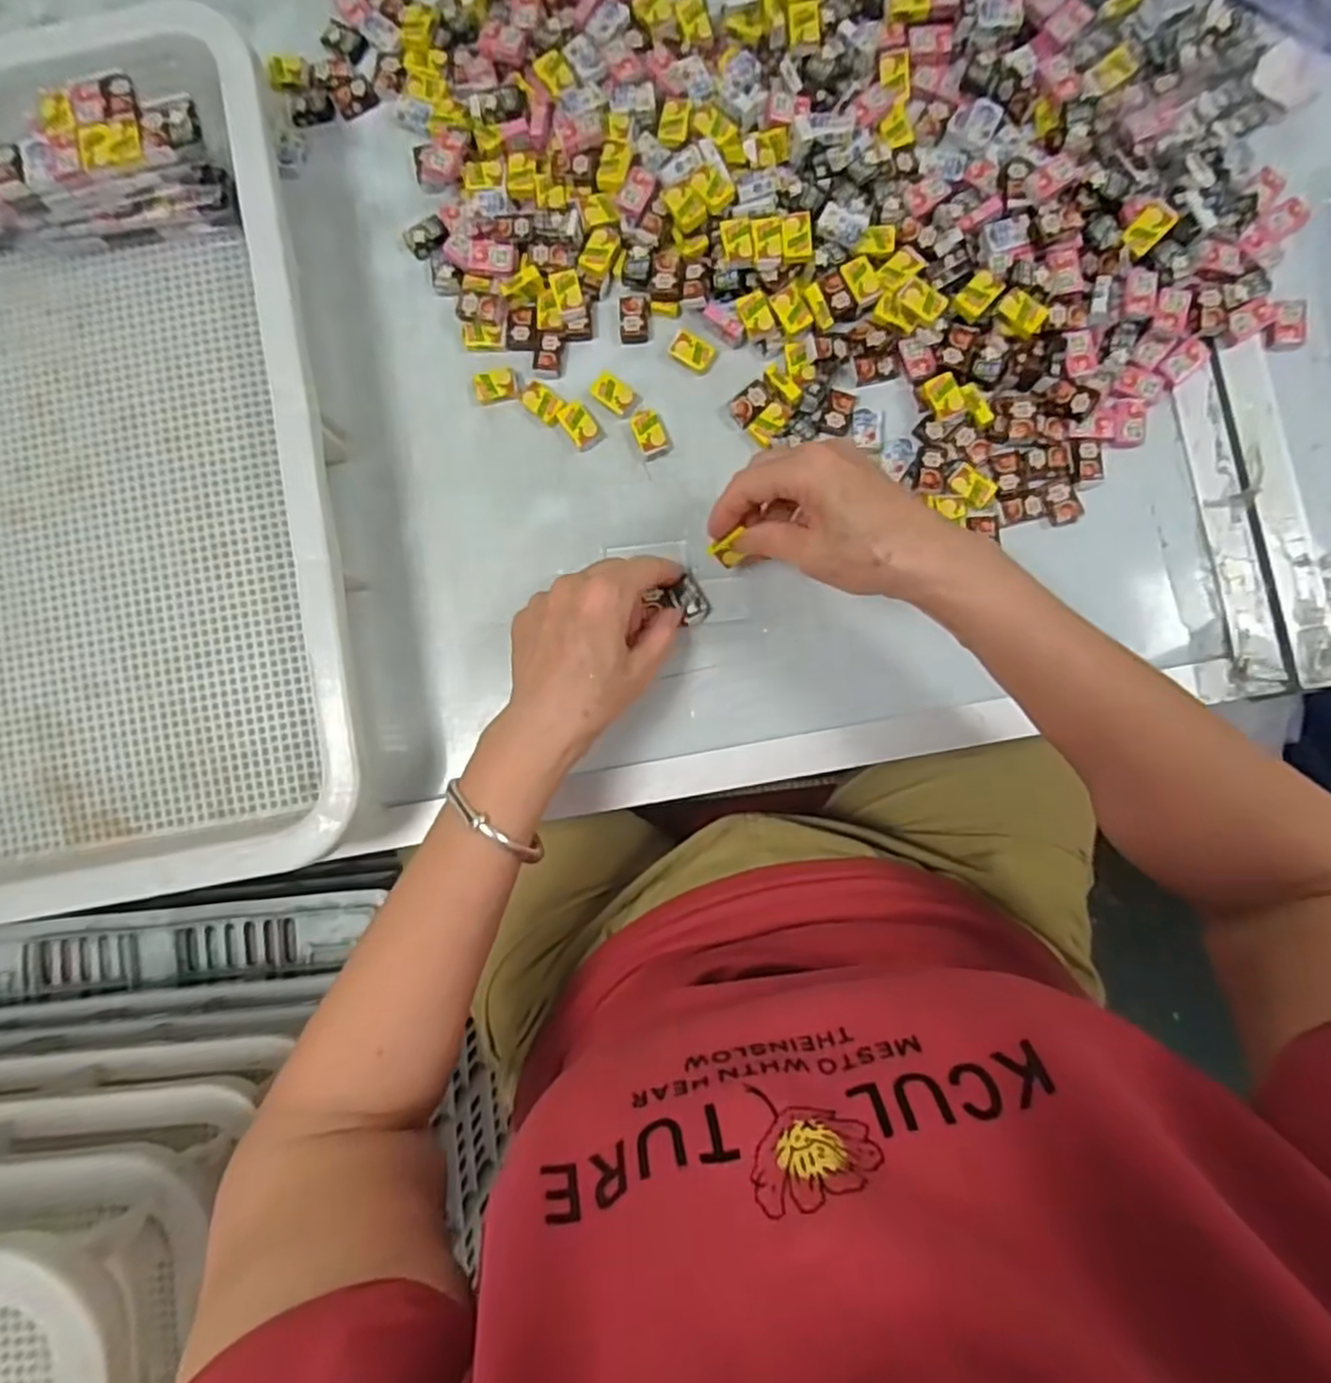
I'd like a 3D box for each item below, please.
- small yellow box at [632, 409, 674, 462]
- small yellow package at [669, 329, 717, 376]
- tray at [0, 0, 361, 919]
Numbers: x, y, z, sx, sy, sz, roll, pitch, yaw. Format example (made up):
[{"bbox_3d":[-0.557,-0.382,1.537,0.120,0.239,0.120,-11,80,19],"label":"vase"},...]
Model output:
[{"bbox_3d":[-0.009,-0.156,0.440,0.019,0.007,0.029,-22,85,3],"label":"small yellow box"},{"bbox_3d":[0.016,-0.206,0.442,0.026,0.007,0.018,35,90,5],"label":"small yellow package"},{"bbox_3d":[-0.493,-0.101,0.433,0.618,0.080,0.480,-9,86,4],"label":"tray"}]

